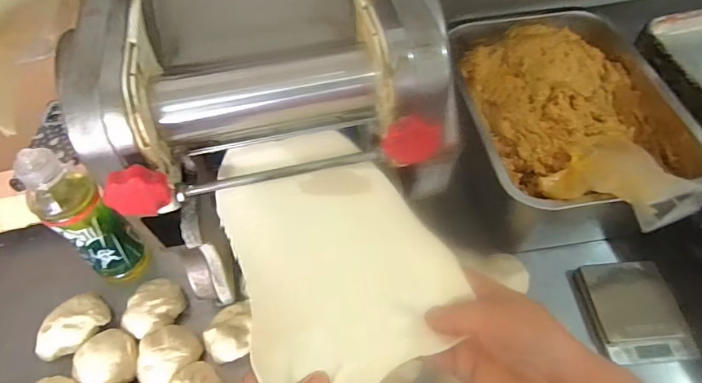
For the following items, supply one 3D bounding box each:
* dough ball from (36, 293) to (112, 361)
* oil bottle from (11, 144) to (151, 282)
[{"bbox_3d":[-0.353,0.170,0.588,0.084,0.049,0.059,-36,60,-22],"label":"dough ball"},{"bbox_3d":[-0.320,0.031,0.551,0.059,0.209,0.062,26,59,20],"label":"oil bottle"}]

